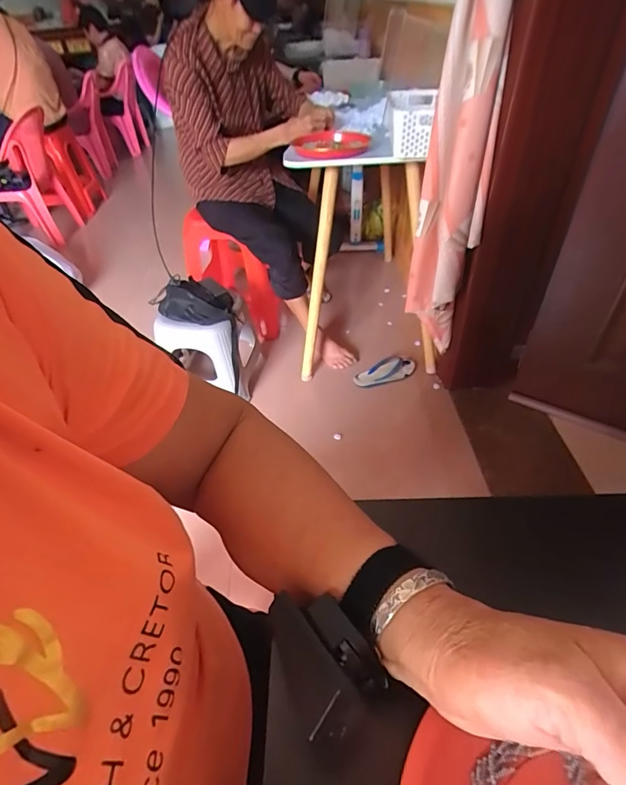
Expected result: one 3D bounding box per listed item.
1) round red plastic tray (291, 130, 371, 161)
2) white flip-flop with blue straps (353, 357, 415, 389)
[{"bbox_3d":[0.053,-0.692,1.205,0.207,0.026,0.192,1,45,5],"label":"round red plastic tray"},{"bbox_3d":[0.269,-0.072,1.604,0.239,0.047,0.094,-13,45,-9],"label":"white flip-flop with blue straps"}]

